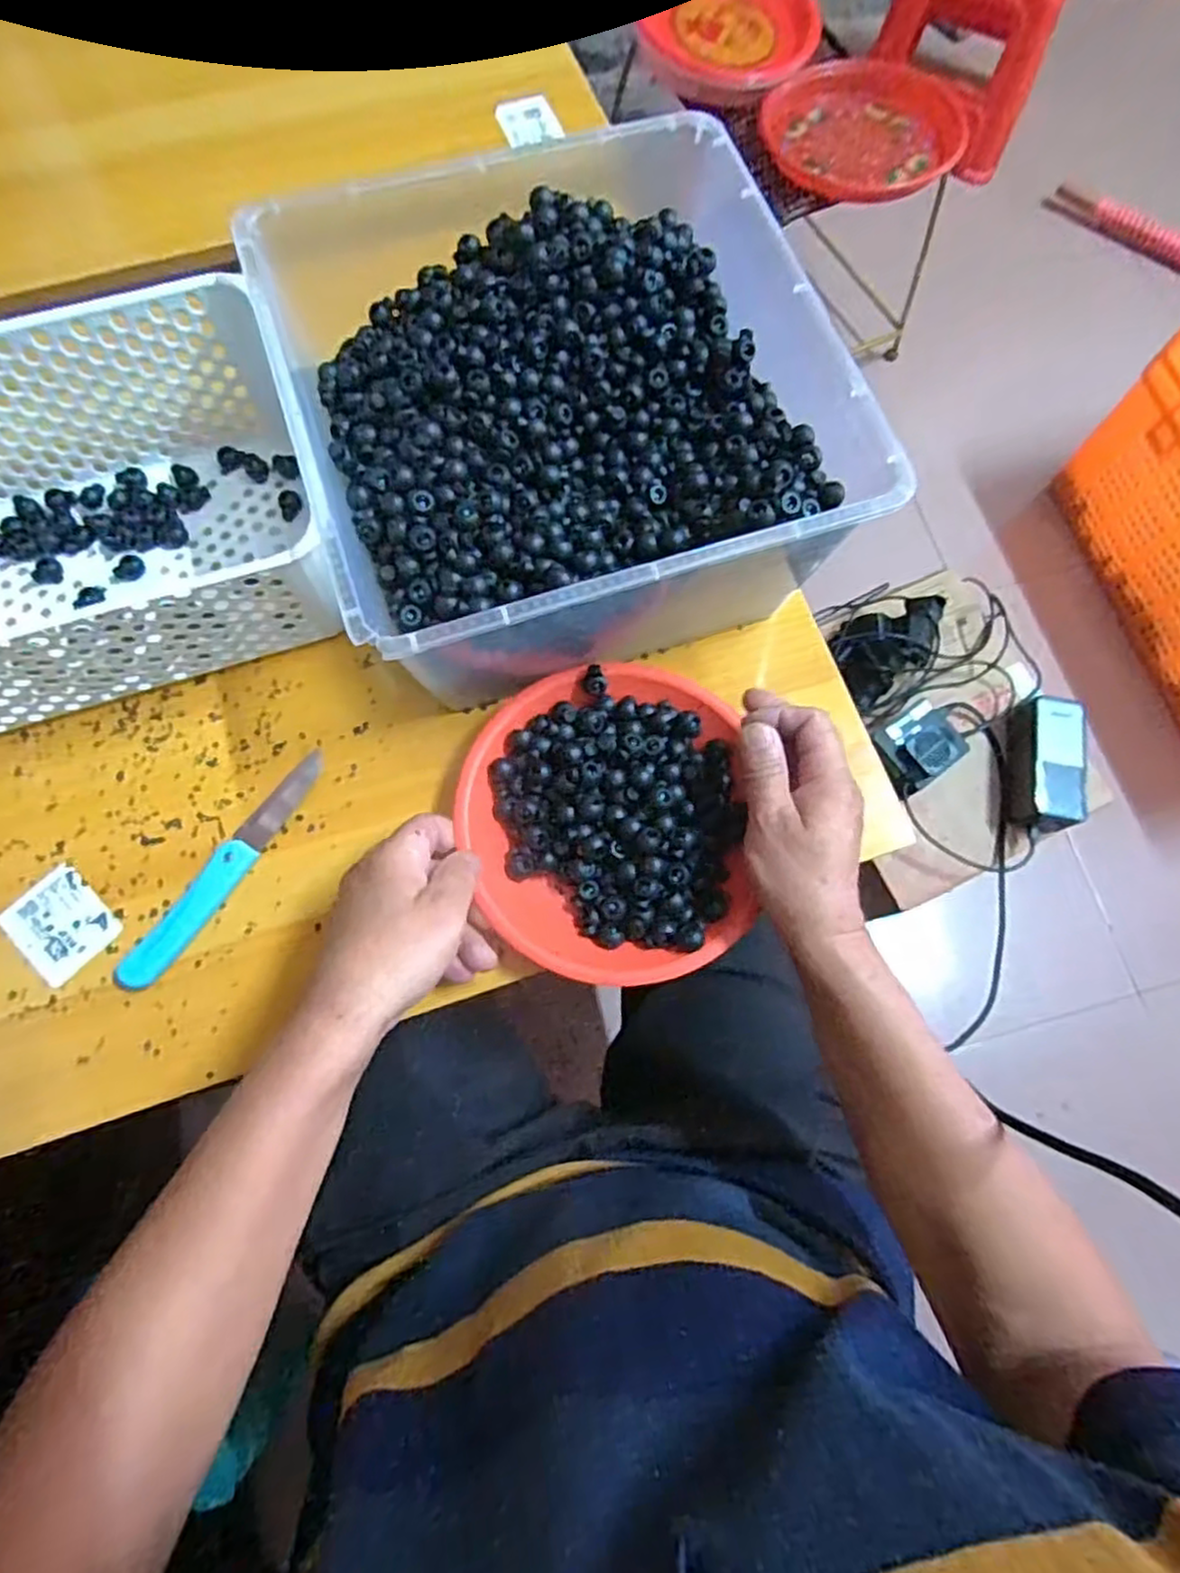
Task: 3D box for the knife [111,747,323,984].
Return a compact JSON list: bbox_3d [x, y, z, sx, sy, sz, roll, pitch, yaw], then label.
[{"bbox_3d":[-0.224,0.047,0.447,0.027,0.011,0.169,32,75,8],"label":"knife"}]

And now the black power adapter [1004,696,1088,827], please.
[{"bbox_3d":[0.469,-0.026,0.746,0.059,0.047,0.136,4,73,0],"label":"black power adapter"}]

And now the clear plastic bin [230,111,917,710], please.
[{"bbox_3d":[-0.017,-0.220,0.458,0.288,0.135,0.299,-18,75,-7],"label":"clear plastic bin"}]

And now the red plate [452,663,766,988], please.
[{"bbox_3d":[0.008,0.020,0.442,0.167,0.031,0.188,-4,74,-3],"label":"red plate"}]

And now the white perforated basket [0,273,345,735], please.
[{"bbox_3d":[-0.321,-0.161,0.451,0.303,0.111,0.209,-19,75,-7],"label":"white perforated basket"}]

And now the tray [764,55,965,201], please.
[{"bbox_3d":[0.337,-0.808,0.886,0.239,0.035,0.243,0,73,-1],"label":"tray"}]

